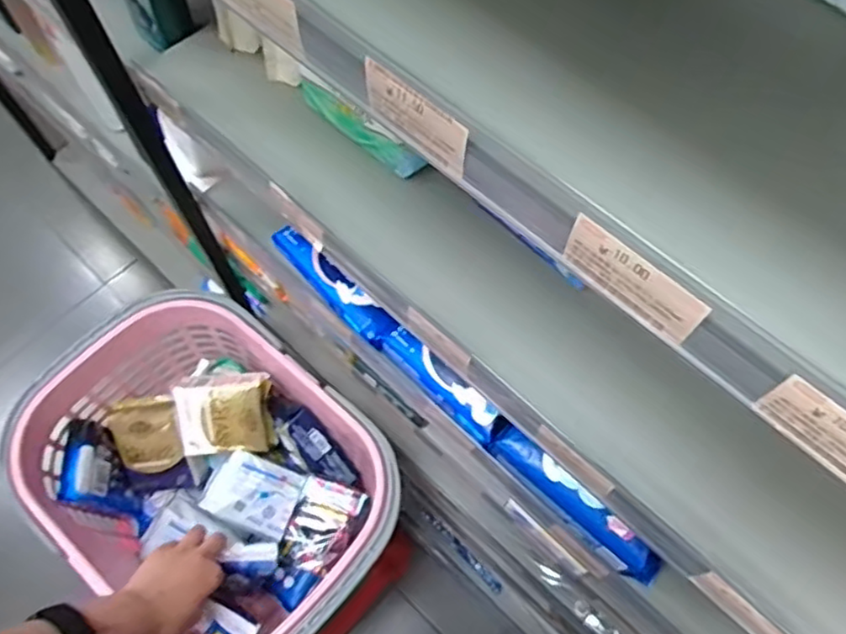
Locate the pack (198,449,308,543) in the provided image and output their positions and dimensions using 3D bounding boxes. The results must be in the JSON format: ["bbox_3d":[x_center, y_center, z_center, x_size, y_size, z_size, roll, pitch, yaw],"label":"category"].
[{"bbox_3d":[-0.206,0.217,0.814,0.103,0.038,0.082,26,79,-7],"label":"pack"}]

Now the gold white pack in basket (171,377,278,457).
[{"bbox_3d":[-0.242,0.123,0.807,0.114,0.019,0.089,-7,102,-1],"label":"gold white pack in basket"}]

